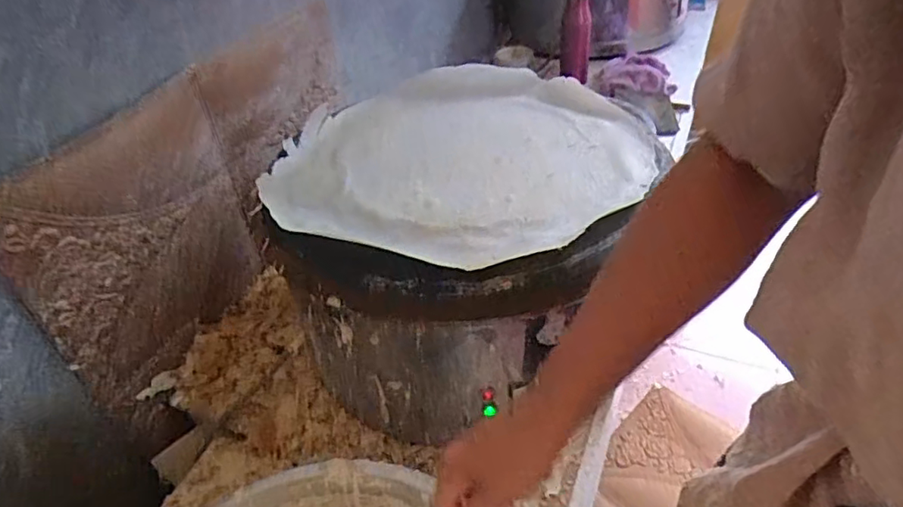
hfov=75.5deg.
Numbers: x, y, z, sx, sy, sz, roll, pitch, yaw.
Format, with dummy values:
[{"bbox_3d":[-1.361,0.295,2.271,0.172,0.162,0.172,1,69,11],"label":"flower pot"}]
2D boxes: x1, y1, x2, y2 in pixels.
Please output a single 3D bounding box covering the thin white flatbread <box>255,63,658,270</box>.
[{"bbox_3d":[0.012,-0.143,0.771,0.465,0.054,0.442,-3,39,3],"label":"thin white flatbread"}]

